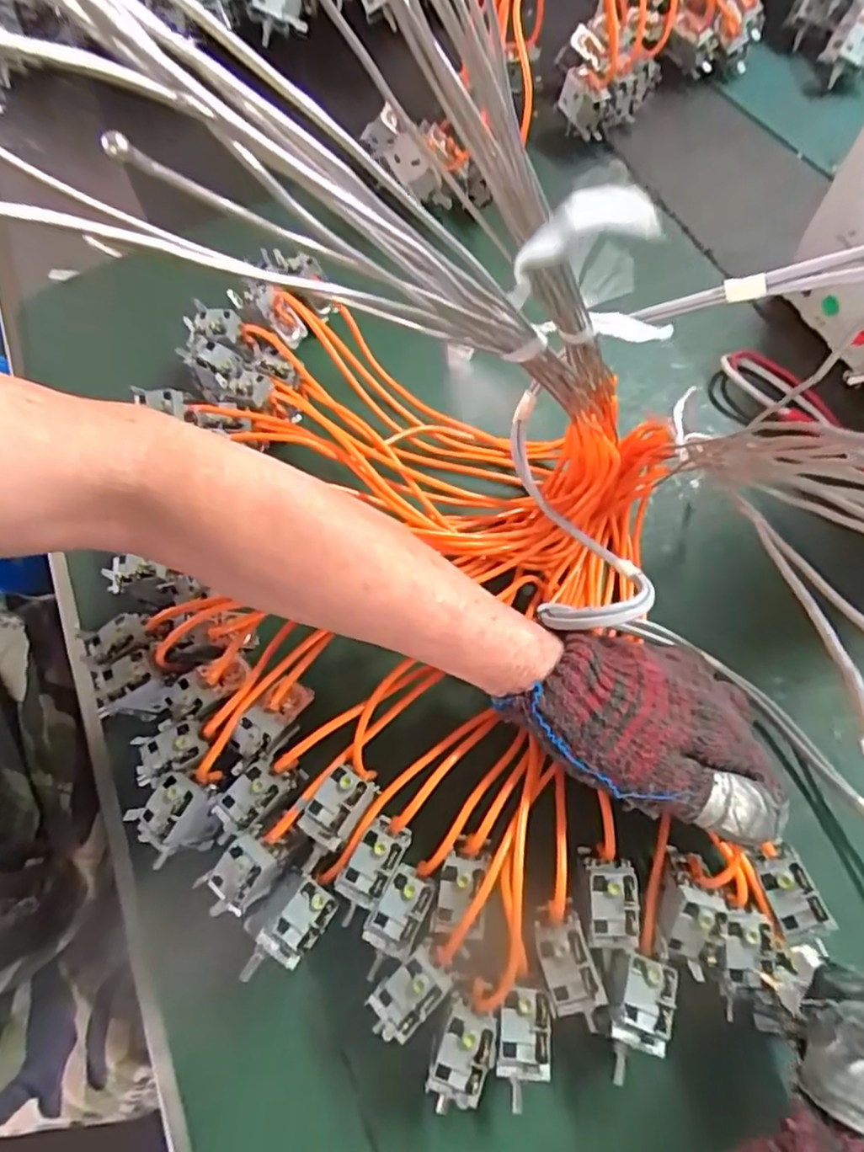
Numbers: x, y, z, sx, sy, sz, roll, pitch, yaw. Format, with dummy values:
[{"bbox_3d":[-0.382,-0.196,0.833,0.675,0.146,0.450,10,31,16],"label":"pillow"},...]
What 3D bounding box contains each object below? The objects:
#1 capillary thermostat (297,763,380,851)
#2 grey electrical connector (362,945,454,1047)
[{"bbox_3d":[-0.049,0.121,0.328,0.025,0.012,0.038,31,71,15],"label":"capillary thermostat"},{"bbox_3d":[-0.013,0.199,0.297,0.025,0.017,0.040,40,73,18],"label":"grey electrical connector"}]

